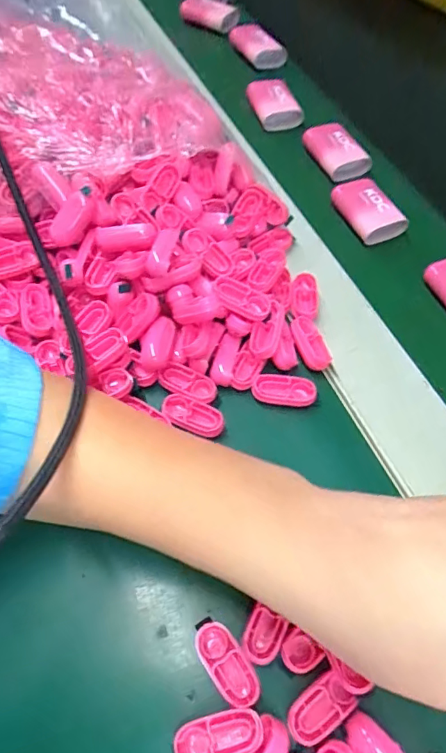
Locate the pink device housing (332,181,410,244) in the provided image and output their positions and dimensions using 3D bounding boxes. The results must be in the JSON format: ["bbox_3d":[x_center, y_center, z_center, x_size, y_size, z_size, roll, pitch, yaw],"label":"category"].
[{"bbox_3d":[0.101,-0.117,0.350,0.034,0.020,0.048,-25,59,-20],"label":"pink device housing"}]

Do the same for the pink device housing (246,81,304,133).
[{"bbox_3d":[0.042,-0.231,0.424,0.041,0.021,0.045,-8,54,-10],"label":"pink device housing"}]

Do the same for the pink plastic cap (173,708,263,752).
[{"bbox_3d":[-0.001,0.141,0.193,0.034,0.010,0.016,-19,55,3],"label":"pink plastic cap"}]

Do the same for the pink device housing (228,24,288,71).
[{"bbox_3d":[0.035,-0.325,0.485,0.041,0.023,0.064,-17,56,-16],"label":"pink device housing"}]

